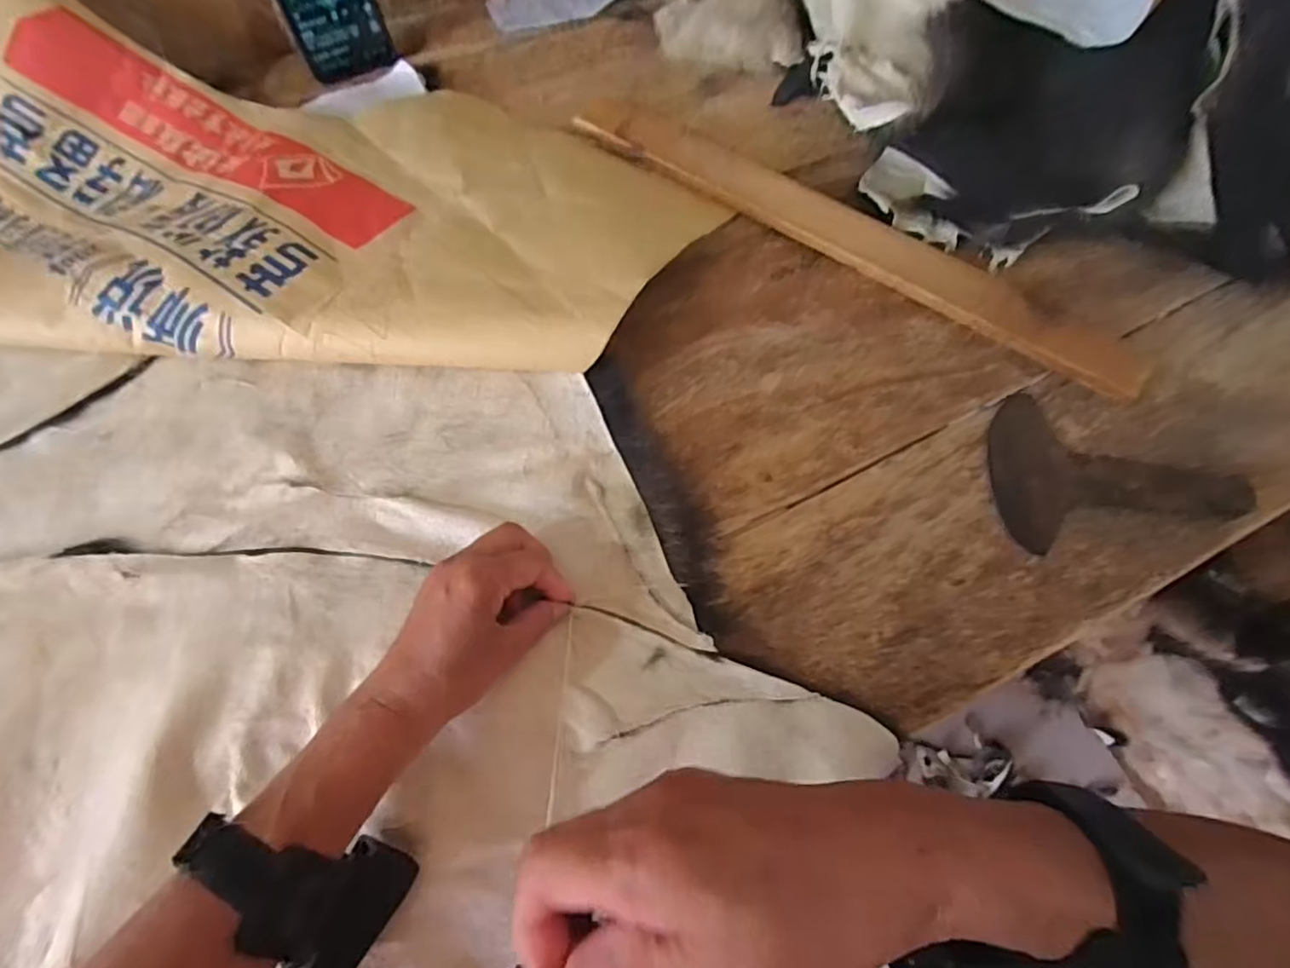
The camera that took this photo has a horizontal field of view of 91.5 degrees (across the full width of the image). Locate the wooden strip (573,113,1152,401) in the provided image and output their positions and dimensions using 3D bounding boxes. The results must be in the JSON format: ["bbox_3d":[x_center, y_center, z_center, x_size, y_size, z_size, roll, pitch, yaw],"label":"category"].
[{"bbox_3d":[0.157,-0.196,0.495,0.471,0.017,0.045,31,70,12],"label":"wooden strip"}]

